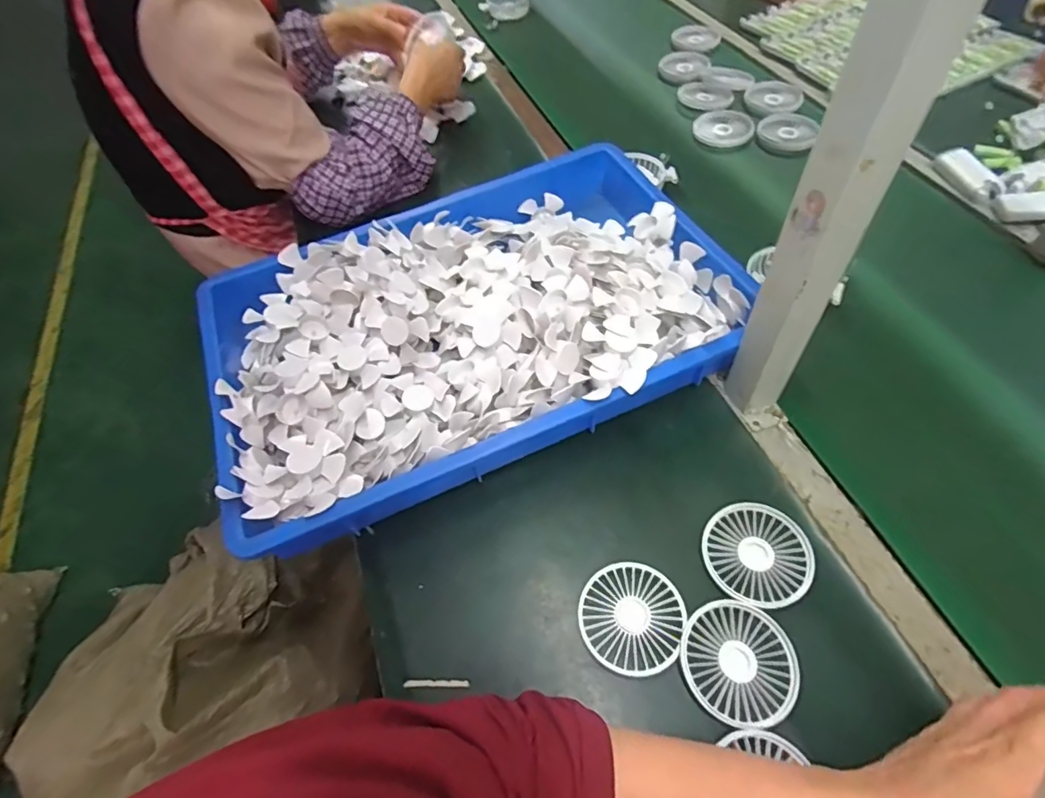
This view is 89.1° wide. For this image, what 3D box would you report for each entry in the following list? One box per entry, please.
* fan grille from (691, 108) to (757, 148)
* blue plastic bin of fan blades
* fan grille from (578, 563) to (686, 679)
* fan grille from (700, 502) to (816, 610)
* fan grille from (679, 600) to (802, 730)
[{"bbox_3d":[0.318,-0.429,0.837,0.085,0.015,0.085,-2,55,4],"label":"fan grille"},{"bbox_3d":[-0.057,-0.096,0.596,0.556,0.092,0.379,-21,56,-9],"label":"blue plastic bin of fan blades"},{"bbox_3d":[0.091,0.181,0.447,0.083,0.004,0.087,-2,55,4],"label":"fan grille"},{"bbox_3d":[0.205,0.134,0.464,0.087,0.005,0.089,-2,55,4],"label":"fan grille"},{"bbox_3d":[0.171,0.206,0.418,0.086,0.012,0.087,-2,55,4],"label":"fan grille"}]

